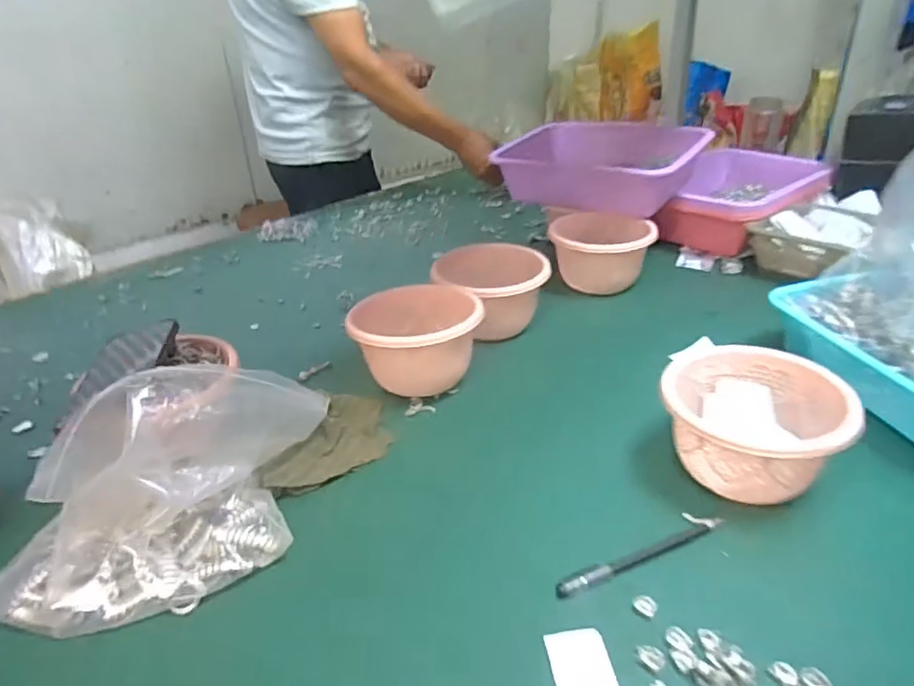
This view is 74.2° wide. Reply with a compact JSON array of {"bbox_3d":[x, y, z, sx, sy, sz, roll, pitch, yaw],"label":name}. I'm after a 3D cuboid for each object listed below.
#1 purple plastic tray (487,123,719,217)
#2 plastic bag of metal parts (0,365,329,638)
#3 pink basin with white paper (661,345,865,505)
[{"bbox_3d":[0.217,-0.282,0.944,0.294,0.093,0.174,19,38,32],"label":"purple plastic tray"},{"bbox_3d":[-0.236,0.110,0.475,0.291,0.145,0.130,-23,36,-28],"label":"plastic bag of metal parts"},{"bbox_3d":[0.257,0.074,0.535,0.128,0.087,0.140,-3,31,2],"label":"pink basin with white paper"}]

